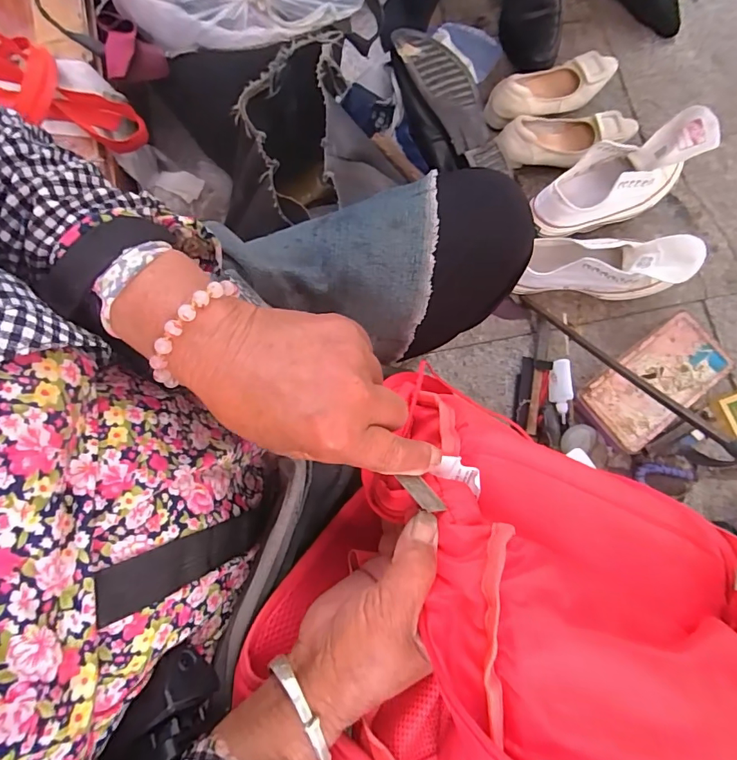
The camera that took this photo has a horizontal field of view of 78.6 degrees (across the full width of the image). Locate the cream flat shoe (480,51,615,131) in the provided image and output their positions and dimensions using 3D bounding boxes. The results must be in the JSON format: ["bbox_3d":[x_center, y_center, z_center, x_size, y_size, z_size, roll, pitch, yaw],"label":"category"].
[{"bbox_3d":[0.321,-0.514,0.784,0.243,0.062,0.085,-24,81,-4],"label":"cream flat shoe"}]

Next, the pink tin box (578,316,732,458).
[{"bbox_3d":[0.435,0.007,0.697,0.230,0.042,0.115,-37,82,-6],"label":"pink tin box"}]

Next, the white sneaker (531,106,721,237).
[{"bbox_3d":[0.382,-0.307,0.709,0.269,0.129,0.096,-22,80,-4],"label":"white sneaker"}]

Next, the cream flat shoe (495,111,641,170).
[{"bbox_3d":[0.338,-0.411,0.770,0.241,0.062,0.100,-12,80,-2],"label":"cream flat shoe"}]

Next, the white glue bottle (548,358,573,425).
[{"bbox_3d":[0.297,0.018,0.702,0.030,0.036,0.095,2,80,1],"label":"white glue bottle"}]

